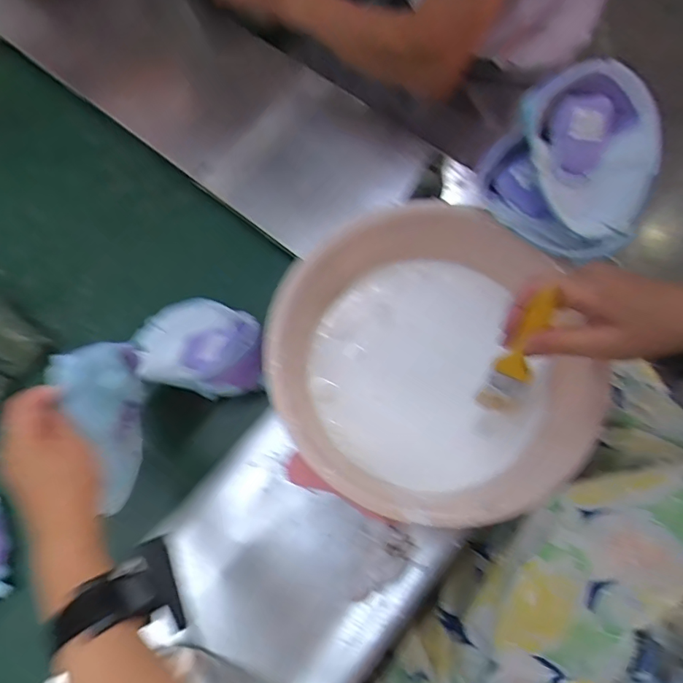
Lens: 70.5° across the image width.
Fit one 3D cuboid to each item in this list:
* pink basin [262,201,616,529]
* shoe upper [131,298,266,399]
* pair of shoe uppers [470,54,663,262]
[{"bbox_3d":[0.081,0.016,0.490,0.286,0.091,0.290,-1,73,2],"label":"pink basin"},{"bbox_3d":[-0.175,0.003,0.584,0.189,0.059,0.119,16,74,7],"label":"shoe upper"},{"bbox_3d":[0.219,-0.168,0.448,0.144,0.083,0.154,-1,73,2],"label":"pair of shoe uppers"}]

